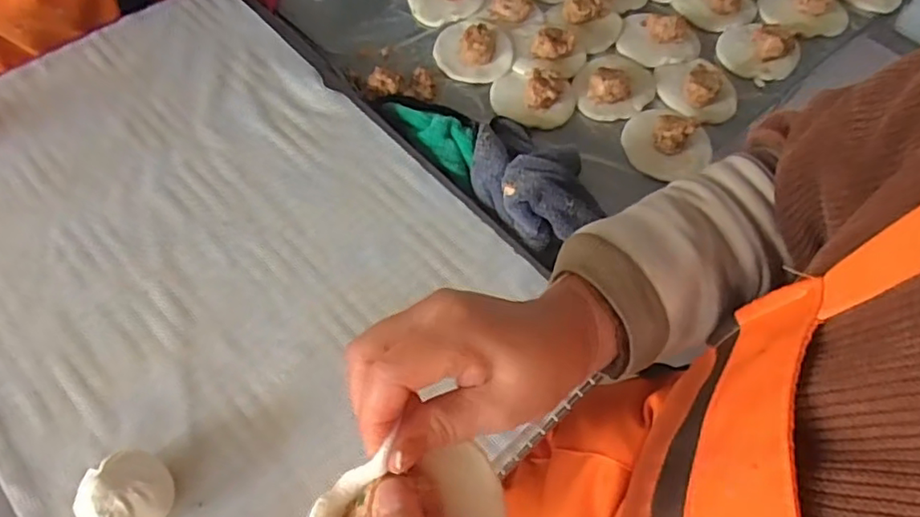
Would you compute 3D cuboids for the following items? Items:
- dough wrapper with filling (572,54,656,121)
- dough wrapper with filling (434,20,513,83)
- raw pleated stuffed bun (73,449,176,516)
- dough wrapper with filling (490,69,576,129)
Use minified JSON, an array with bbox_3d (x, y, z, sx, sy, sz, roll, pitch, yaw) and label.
[{"bbox_3d":[0.167,-0.191,0.622,0.082,0.035,0.091,20,63,9],"label":"dough wrapper with filling"},{"bbox_3d":[0.015,-0.237,0.643,0.083,0.030,0.083,1,63,-1],"label":"dough wrapper with filling"},{"bbox_3d":[-0.213,0.155,0.376,0.049,0.048,0.052,1,63,-1],"label":"raw pleated stuffed bun"},{"bbox_3d":[0.078,-0.173,0.609,0.088,0.035,0.071,7,61,2],"label":"dough wrapper with filling"}]

